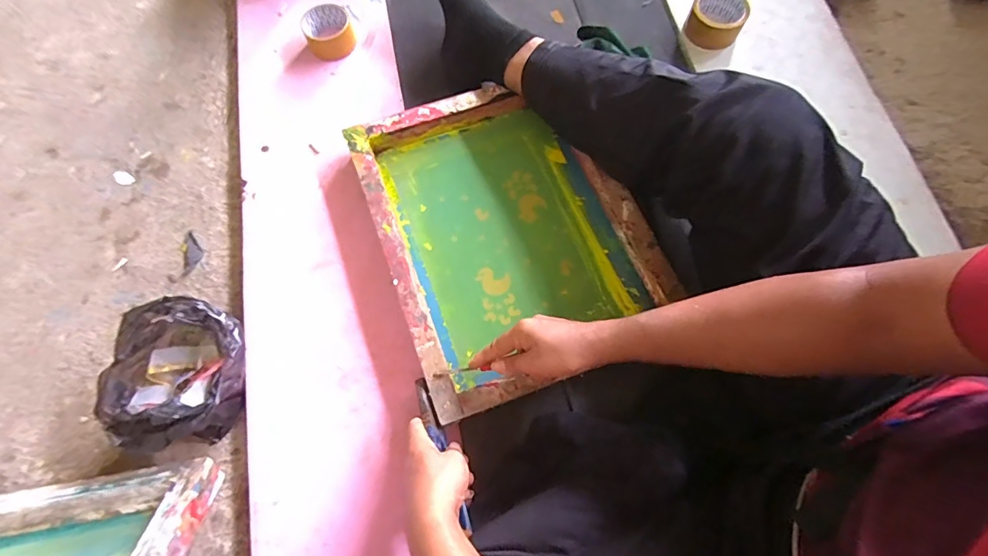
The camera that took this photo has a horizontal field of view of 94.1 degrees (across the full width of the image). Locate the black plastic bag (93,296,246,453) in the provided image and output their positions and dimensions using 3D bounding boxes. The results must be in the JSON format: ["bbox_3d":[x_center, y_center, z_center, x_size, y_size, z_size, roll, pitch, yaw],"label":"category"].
[{"bbox_3d":[-0.395,0.122,0.577,0.145,0.107,0.158,-20,74,-5],"label":"black plastic bag"}]

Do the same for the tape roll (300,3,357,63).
[{"bbox_3d":[-0.289,-0.431,0.805,0.081,0.039,0.085,0,73,1],"label":"tape roll"}]

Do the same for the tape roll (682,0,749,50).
[{"bbox_3d":[0.379,-0.443,0.787,0.091,0.049,0.090,0,73,1],"label":"tape roll"}]

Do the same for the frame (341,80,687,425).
[{"bbox_3d":[0.016,-0.075,0.661,0.345,0.055,0.437,-21,74,-6],"label":"frame"}]

